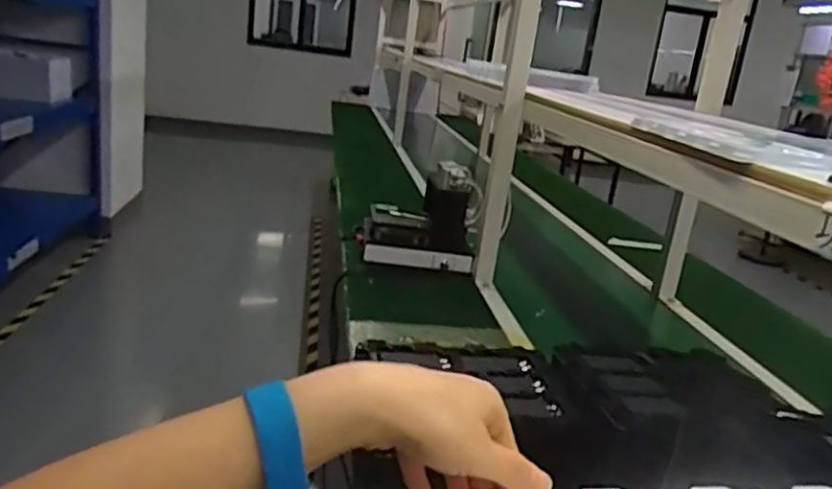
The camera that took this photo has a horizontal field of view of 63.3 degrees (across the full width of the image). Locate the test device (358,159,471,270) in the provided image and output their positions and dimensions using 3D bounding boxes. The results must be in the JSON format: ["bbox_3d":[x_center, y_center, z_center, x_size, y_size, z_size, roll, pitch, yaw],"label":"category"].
[{"bbox_3d":[0.009,-0.073,1.567,0.258,0.215,0.153,5,17,-8],"label":"test device"}]

